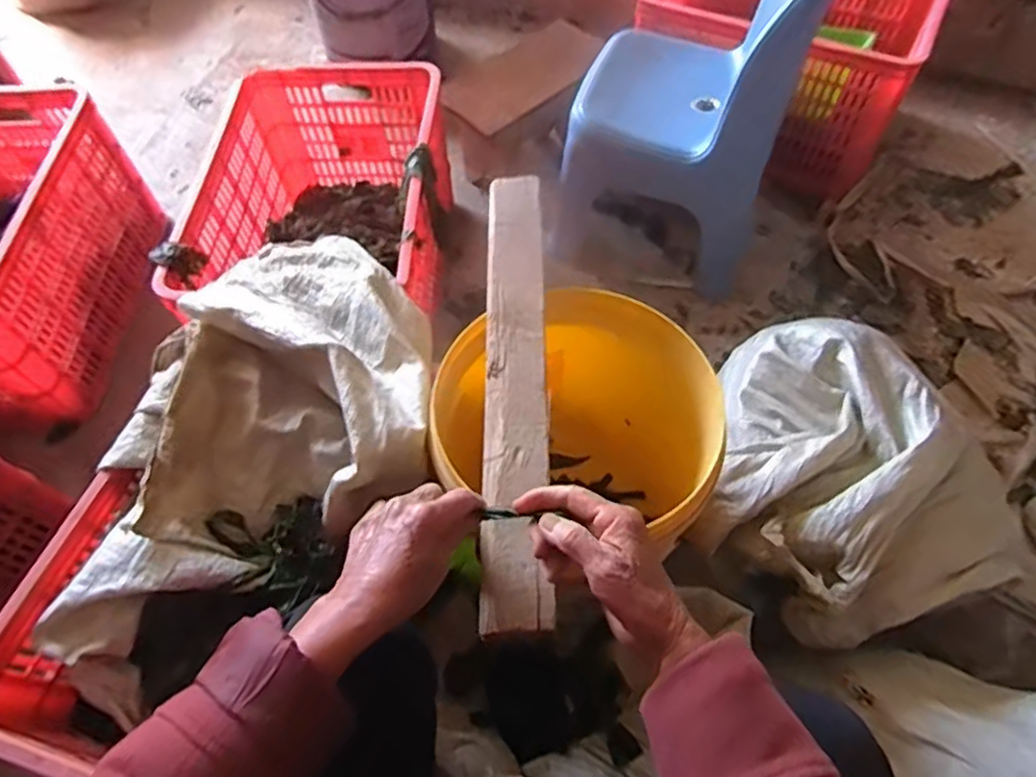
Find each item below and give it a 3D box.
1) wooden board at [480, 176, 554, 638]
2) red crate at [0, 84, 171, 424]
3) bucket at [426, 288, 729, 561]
[{"bbox_3d":[0.000,-0.031,0.675,0.061,0.016,0.536,0,57,1],"label":"wooden board"},{"bbox_3d":[-0.890,-0.226,1.106,0.375,0.272,0.543,-6,60,-2],"label":"red crate"},{"bbox_3d":[0.069,0.095,0.829,0.308,0.402,0.291,-1,60,1],"label":"bucket"}]

